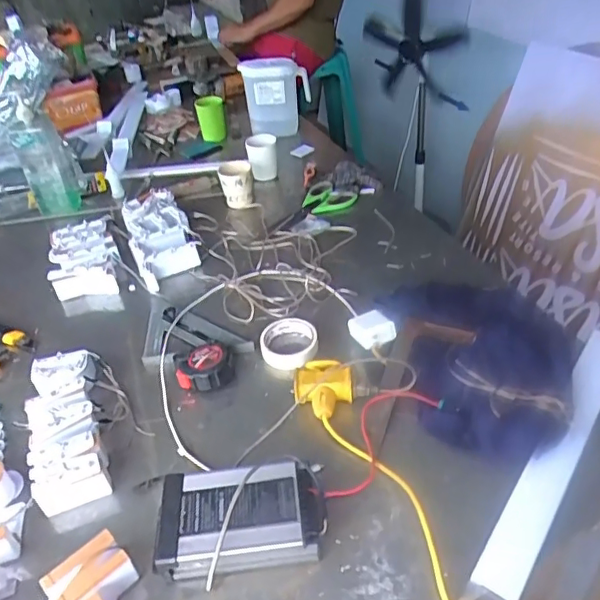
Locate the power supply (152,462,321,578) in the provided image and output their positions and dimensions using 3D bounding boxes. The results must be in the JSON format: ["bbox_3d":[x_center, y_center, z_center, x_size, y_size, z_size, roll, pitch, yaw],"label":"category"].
[{"bbox_3d":[-0.067,0.254,0.663,0.189,0.047,0.120,-5,39,-1],"label":"power supply"}]

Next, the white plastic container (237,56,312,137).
[{"bbox_3d":[-0.068,-0.602,1.698,0.192,0.225,0.118,-5,39,-1],"label":"white plastic container"}]

